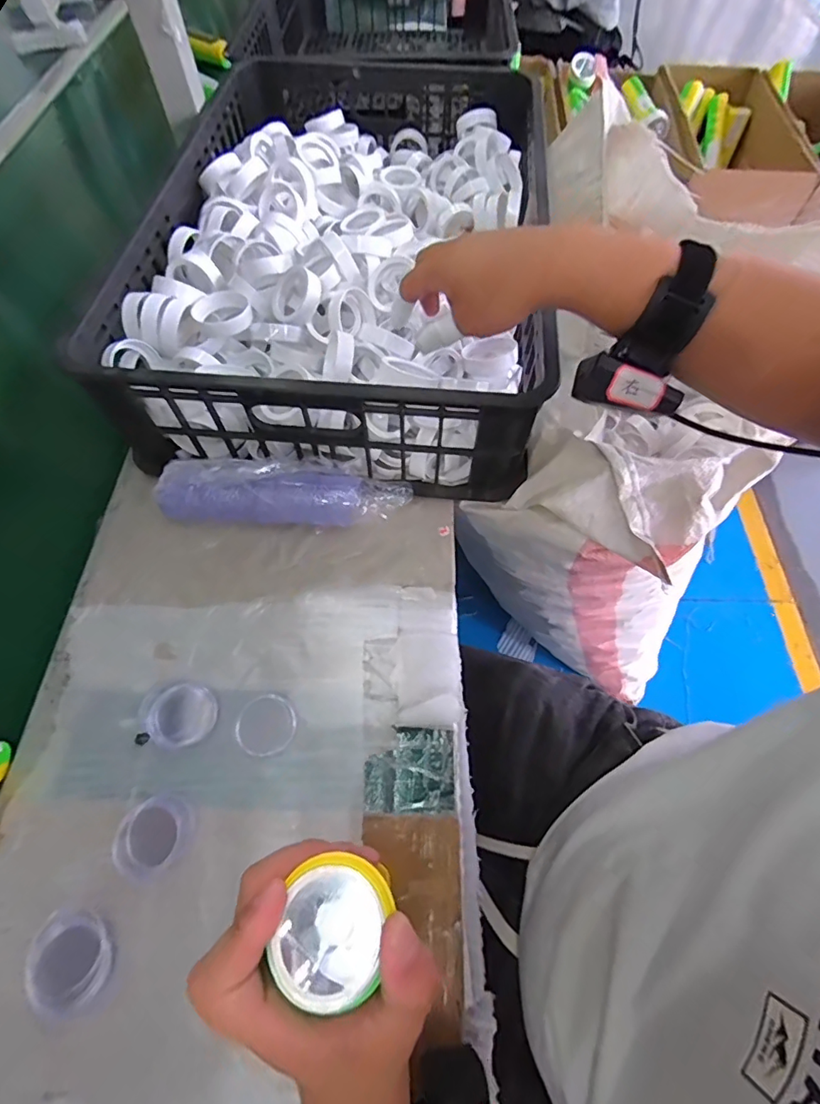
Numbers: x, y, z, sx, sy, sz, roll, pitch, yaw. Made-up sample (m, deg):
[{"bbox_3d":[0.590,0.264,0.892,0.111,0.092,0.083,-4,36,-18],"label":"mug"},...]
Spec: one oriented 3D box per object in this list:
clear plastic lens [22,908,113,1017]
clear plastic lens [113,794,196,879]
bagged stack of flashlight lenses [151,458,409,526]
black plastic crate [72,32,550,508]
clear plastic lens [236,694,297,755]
[{"bbox_3d":[-0.212,0.253,0.306,0.047,0.009,0.051,0,62,1],"label":"clear plastic lens"},{"bbox_3d":[-0.177,0.195,0.339,0.051,0.007,0.046,-32,66,-15],"label":"clear plastic lens"},{"bbox_3d":[-0.114,-0.056,0.452,0.224,0.058,0.057,2,62,2],"label":"bagged stack of flashlight lenses"},{"bbox_3d":[-0.059,-0.331,0.547,0.379,0.125,0.538,4,63,3],"label":"black plastic crate"},{"bbox_3d":[-0.112,0.134,0.382,0.044,0.004,0.044,0,62,1],"label":"clear plastic lens"}]

